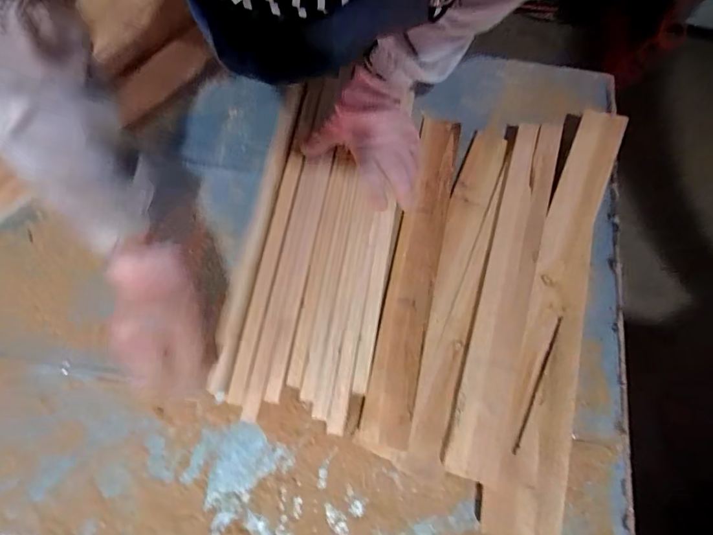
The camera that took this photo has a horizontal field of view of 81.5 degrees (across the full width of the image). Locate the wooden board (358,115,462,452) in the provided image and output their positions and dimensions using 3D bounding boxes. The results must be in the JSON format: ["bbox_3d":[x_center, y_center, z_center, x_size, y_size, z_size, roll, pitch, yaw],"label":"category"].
[{"bbox_3d":[0.082,-0.012,0.568,0.063,0.020,0.473,12,70,2],"label":"wooden board"}]

